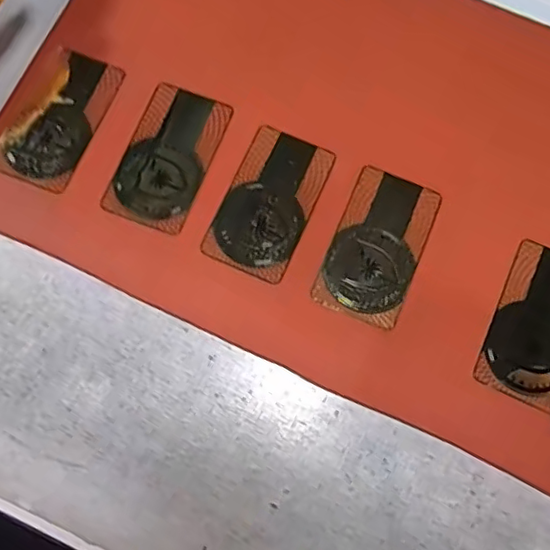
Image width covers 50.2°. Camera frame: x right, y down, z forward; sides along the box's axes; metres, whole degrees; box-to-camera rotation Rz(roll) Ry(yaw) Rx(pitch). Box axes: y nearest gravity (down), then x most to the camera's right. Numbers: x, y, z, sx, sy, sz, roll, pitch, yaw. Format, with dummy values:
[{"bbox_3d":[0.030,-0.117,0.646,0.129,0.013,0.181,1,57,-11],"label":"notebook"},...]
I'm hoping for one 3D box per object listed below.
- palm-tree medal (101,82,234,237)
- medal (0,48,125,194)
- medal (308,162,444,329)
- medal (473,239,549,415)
[{"bbox_3d":[-0.061,-0.068,0.336,0.048,0.004,0.085,21,78,5],"label":"palm-tree medal"},{"bbox_3d":[-0.125,-0.091,0.343,0.049,0.006,0.084,26,78,6],"label":"medal"},{"bbox_3d":[0.057,-0.017,0.325,0.048,0.004,0.085,22,78,5],"label":"medal"},{"bbox_3d":[0.143,0.026,0.315,0.047,0.004,0.085,24,78,6],"label":"medal"}]

